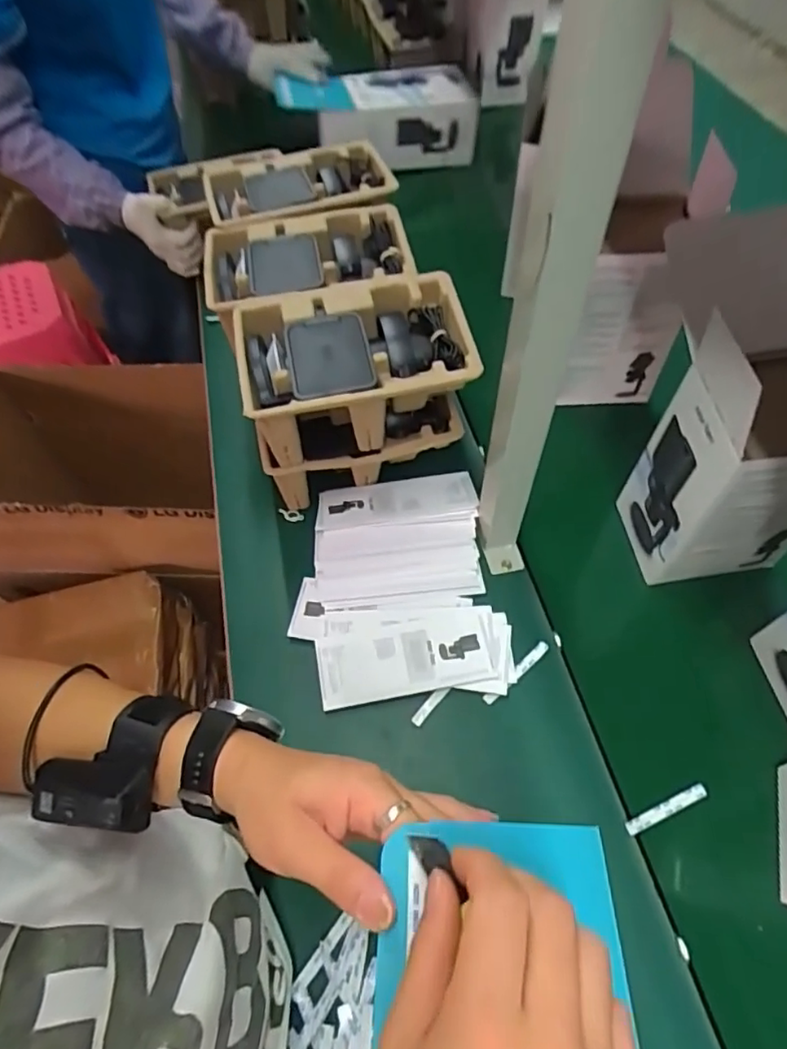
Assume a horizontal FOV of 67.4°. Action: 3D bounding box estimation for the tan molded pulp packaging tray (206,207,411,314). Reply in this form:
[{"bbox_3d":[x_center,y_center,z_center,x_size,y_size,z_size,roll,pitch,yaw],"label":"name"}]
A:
[{"bbox_3d":[-0.097,-0.299,0.668,0.231,0.040,0.153,-11,61,-3],"label":"tan molded pulp packaging tray"}]

